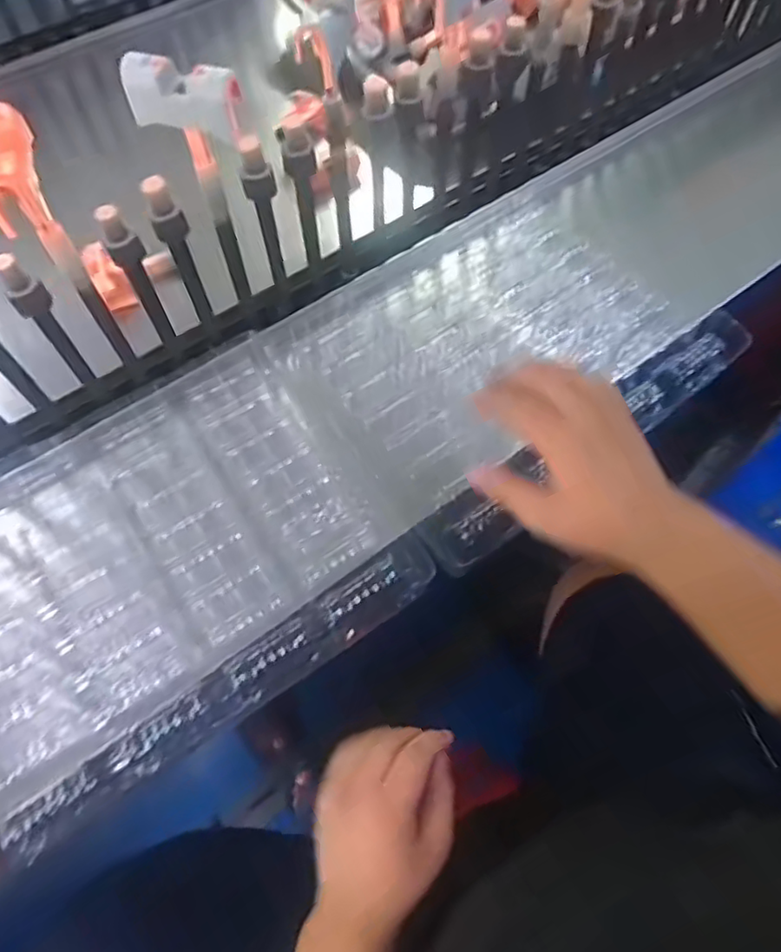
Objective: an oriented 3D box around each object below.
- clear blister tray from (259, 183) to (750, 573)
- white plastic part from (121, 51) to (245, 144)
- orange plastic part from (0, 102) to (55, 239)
[{"bbox_3d":[0.098,-0.128,0.578,0.363,0.044,0.297,-35,67,-17],"label":"clear blister tray"},{"bbox_3d":[-0.132,-0.243,0.400,0.074,0.036,0.024,14,63,8],"label":"white plastic part"},{"bbox_3d":[-0.226,-0.179,0.381,0.023,0.056,0.072,-12,62,-6],"label":"orange plastic part"}]

